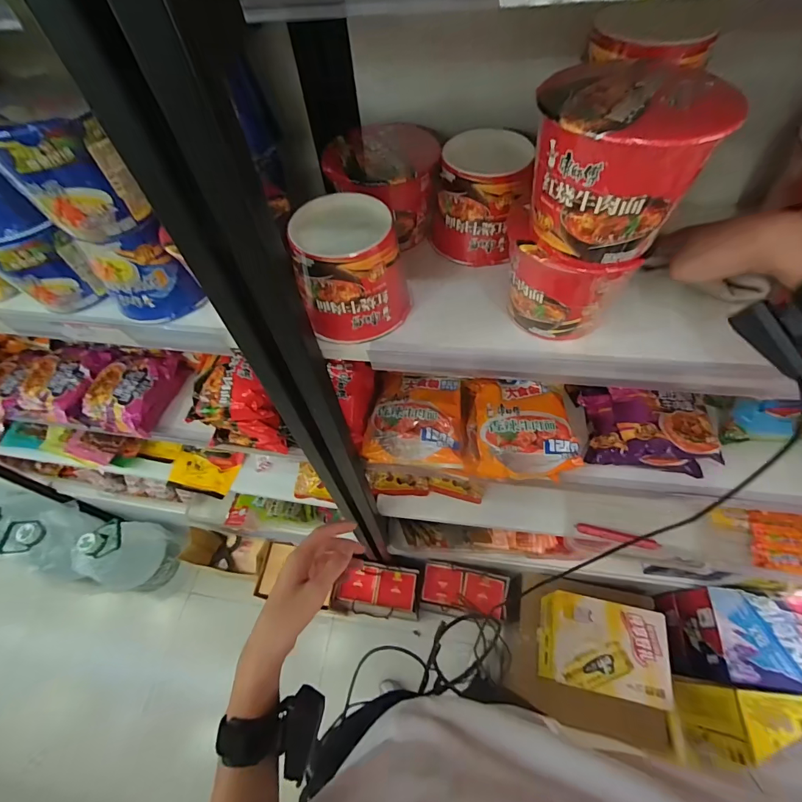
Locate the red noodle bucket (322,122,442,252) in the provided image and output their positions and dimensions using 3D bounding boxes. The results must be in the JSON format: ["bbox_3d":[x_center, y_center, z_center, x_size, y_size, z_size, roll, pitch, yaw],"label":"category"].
[{"bbox_3d":[-0.020,-0.267,0.501,0.126,0.093,0.132,-2,59,2],"label":"red noodle bucket"}]

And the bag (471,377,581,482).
[{"bbox_3d":[0.196,0.040,0.632,0.151,0.042,0.160,1,59,4],"label":"bag"}]

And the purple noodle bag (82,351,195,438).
[{"bbox_3d":[-0.517,-0.023,0.762,0.141,0.066,0.165,9,60,9],"label":"purple noodle bag"}]

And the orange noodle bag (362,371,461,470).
[{"bbox_3d":[0.026,0.029,0.658,0.154,0.053,0.143,7,59,8],"label":"orange noodle bag"}]

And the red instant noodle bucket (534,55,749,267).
[{"bbox_3d":[0.164,-0.184,0.311,0.122,0.099,0.106,2,59,5],"label":"red instant noodle bucket"}]

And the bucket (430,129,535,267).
[{"bbox_3d":[0.095,-0.244,0.483,0.104,0.110,0.101,6,59,7],"label":"bucket"}]

